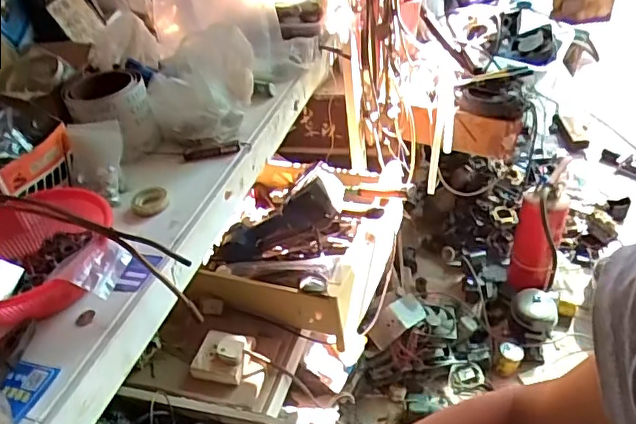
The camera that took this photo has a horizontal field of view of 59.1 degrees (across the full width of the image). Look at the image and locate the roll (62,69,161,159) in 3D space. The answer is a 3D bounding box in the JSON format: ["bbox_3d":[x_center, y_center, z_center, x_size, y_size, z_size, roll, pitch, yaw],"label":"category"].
[{"bbox_3d":[-0.275,-0.138,0.764,0.094,0.098,0.091,-4,38,3],"label":"roll"}]

